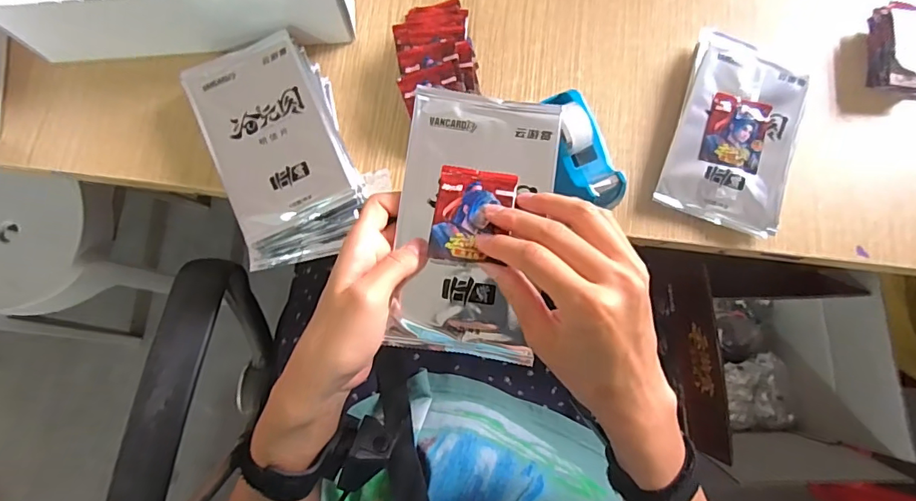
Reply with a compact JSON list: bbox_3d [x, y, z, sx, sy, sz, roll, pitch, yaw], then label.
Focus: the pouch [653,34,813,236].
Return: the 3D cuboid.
[{"bbox_3d":[0.261,-0.109,0.455,0.110,0.028,0.178,18,80,3],"label":"pouch"}]

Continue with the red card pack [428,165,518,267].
[{"bbox_3d":[0.010,-0.023,0.316,0.050,0.005,0.066,8,68,3],"label":"red card pack"}]

